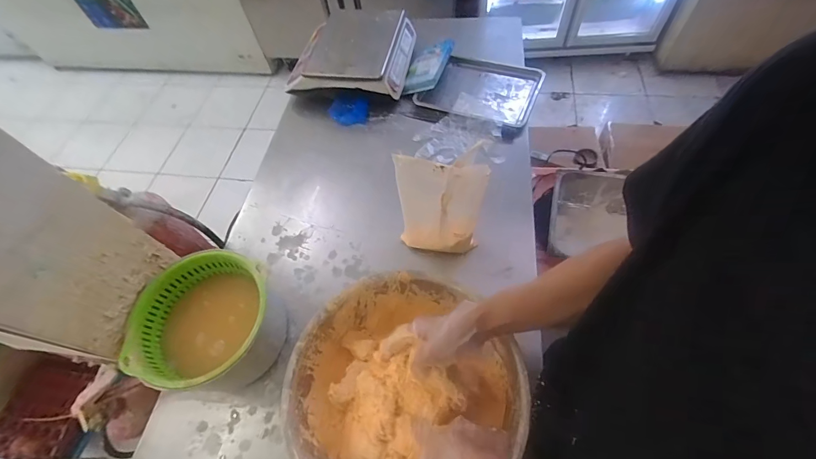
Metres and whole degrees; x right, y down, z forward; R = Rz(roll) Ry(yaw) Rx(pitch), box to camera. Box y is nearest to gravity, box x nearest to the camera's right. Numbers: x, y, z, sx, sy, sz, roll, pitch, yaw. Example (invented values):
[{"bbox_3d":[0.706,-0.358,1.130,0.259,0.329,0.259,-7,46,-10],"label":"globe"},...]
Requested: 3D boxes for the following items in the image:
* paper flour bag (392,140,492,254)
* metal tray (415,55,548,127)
[{"bbox_3d":[0.059,-0.043,0.667,0.154,0.254,0.068,0,59,7],"label":"paper flour bag"},{"bbox_3d":[0.205,-0.397,0.994,0.293,0.049,0.224,20,63,15],"label":"metal tray"}]

